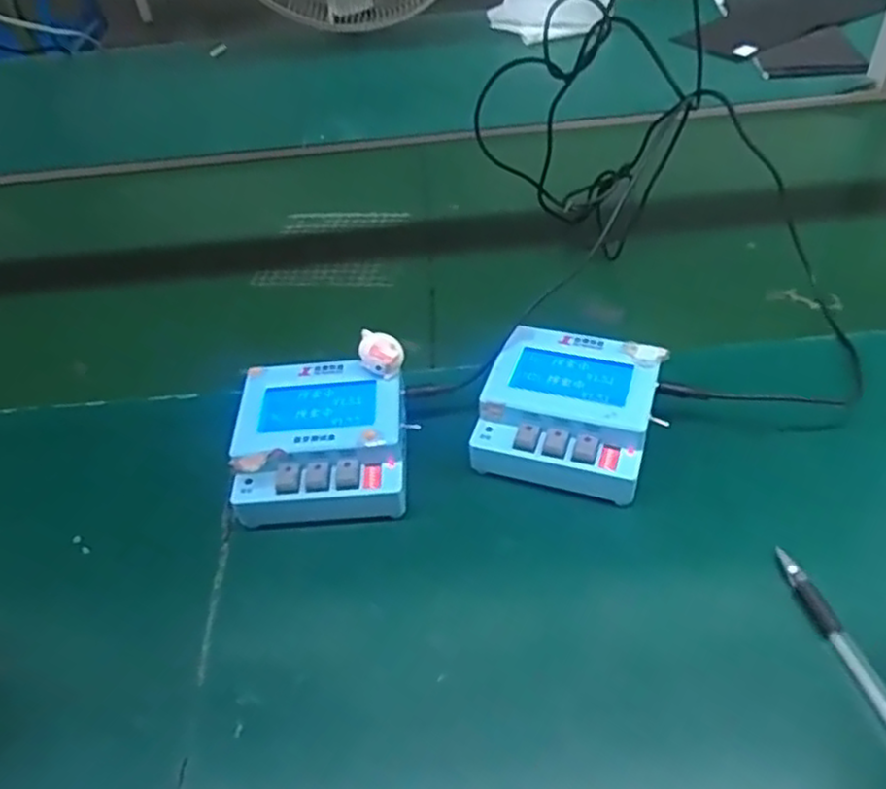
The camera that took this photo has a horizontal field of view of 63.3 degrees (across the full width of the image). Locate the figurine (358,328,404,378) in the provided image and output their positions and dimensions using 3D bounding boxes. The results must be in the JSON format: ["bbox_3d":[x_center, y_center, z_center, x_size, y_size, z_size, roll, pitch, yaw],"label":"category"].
[{"bbox_3d":[-0.039,-0.025,0.461,0.027,0.032,0.024,-9,44,-3],"label":"figurine"}]

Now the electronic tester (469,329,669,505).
[{"bbox_3d":[0.080,0.015,0.460,0.104,0.057,0.098,11,47,17],"label":"electronic tester"}]

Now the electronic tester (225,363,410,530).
[{"bbox_3d":[-0.074,0.031,0.454,0.104,0.049,0.096,-4,44,2],"label":"electronic tester"}]

